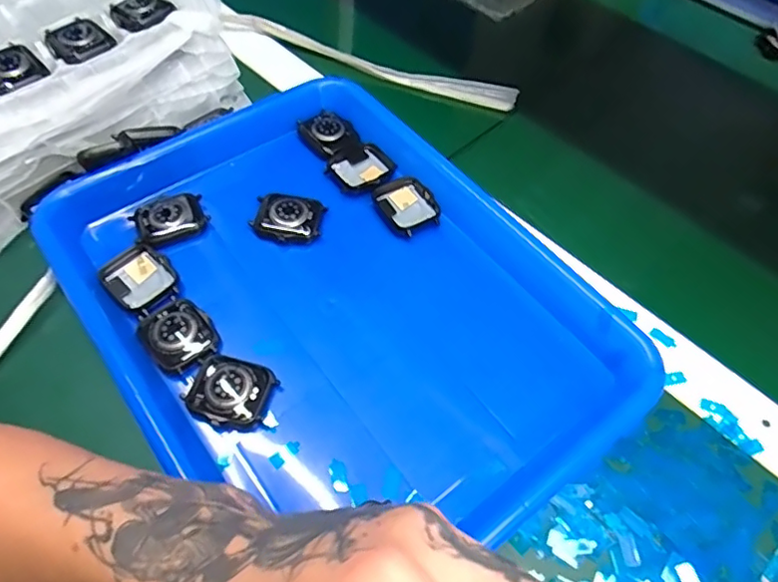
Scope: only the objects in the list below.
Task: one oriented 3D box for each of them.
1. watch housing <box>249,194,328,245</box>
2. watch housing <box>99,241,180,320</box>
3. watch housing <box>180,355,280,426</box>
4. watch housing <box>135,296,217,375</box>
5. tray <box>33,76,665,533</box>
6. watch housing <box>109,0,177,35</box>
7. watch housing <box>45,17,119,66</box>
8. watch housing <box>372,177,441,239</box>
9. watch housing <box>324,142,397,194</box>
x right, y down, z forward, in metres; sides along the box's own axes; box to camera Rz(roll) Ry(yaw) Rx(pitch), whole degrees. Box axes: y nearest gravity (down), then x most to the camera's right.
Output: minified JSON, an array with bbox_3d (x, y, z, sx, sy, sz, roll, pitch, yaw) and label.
[{"bbox_3d":[-0.069,-0.049,0.382,0.046,0.017,0.030,7,57,1],"label":"watch housing"},{"bbox_3d":[-0.155,-0.006,0.352,0.037,0.008,0.044,-38,66,-24],"label":"watch housing"},{"bbox_3d":[-0.088,0.055,0.315,0.043,0.013,0.039,18,58,9],"label":"watch housing"},{"bbox_3d":[-0.126,0.025,0.332,0.038,0.009,0.045,-35,65,-23],"label":"watch housing"},{"bbox_3d":[-0.034,0.001,0.344,0.251,0.031,0.324,-32,64,-21],"label":"tray"},{"bbox_3d":[-0.182,-0.205,0.412,0.037,0.011,0.042,-39,65,-24],"label":"watch housing"},{"bbox_3d":[-0.220,-0.178,0.399,0.043,0.010,0.043,40,64,22],"label":"watch housing"},{"bbox_3d":[0.013,-0.060,0.393,0.036,0.009,0.046,-23,61,-17],"label":"watch housing"},{"bbox_3d":[-0.020,-0.091,0.416,0.049,0.006,0.042,-36,65,-23],"label":"watch housing"}]

